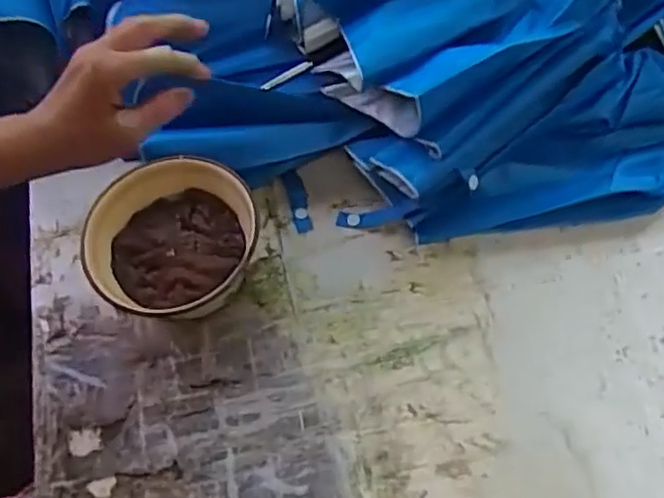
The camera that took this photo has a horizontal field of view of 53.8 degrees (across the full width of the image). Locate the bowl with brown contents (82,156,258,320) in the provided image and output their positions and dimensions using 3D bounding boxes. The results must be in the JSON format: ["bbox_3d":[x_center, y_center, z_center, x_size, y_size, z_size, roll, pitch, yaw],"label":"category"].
[{"bbox_3d":[-0.134,-0.003,0.574,0.145,0.070,0.130,-39,65,-17],"label":"bowl with brown contents"}]

